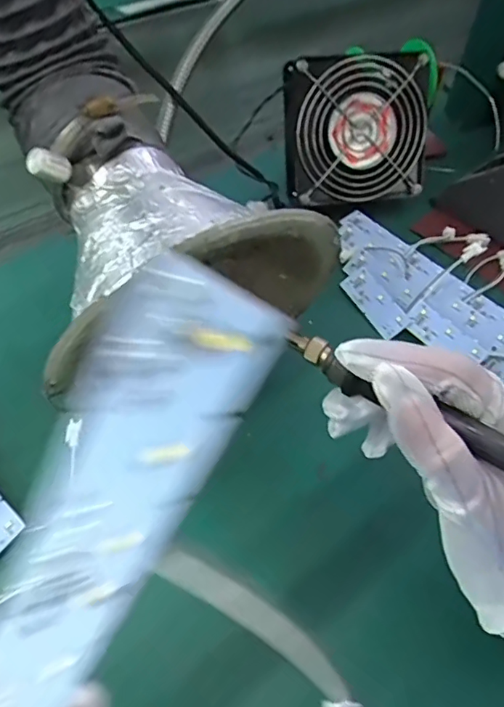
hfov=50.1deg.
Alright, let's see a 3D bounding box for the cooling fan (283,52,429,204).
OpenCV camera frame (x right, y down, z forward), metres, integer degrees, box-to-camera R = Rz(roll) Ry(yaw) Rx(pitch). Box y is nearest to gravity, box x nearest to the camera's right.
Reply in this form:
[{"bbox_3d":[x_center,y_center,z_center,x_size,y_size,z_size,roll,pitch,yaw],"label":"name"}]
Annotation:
[{"bbox_3d":[0.094,-0.199,0.484,0.124,0.119,0.034,-5,22,-7],"label":"cooling fan"}]

